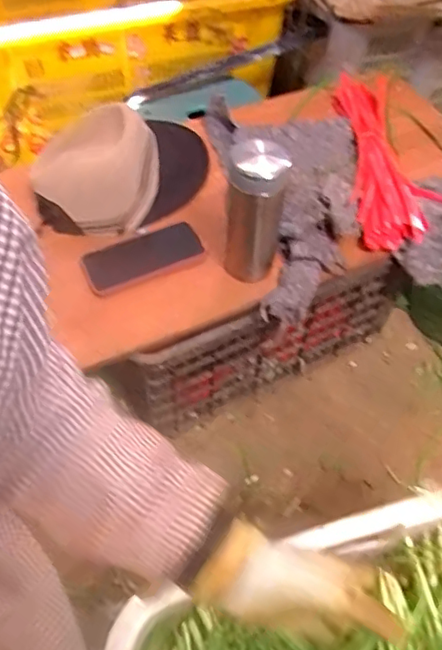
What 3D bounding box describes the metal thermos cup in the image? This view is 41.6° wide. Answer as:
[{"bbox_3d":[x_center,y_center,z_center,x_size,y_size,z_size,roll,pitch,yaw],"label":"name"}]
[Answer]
[{"bbox_3d":[0.040,-0.133,0.726,0.068,0.207,0.064,1,56,-1],"label":"metal thermos cup"}]

